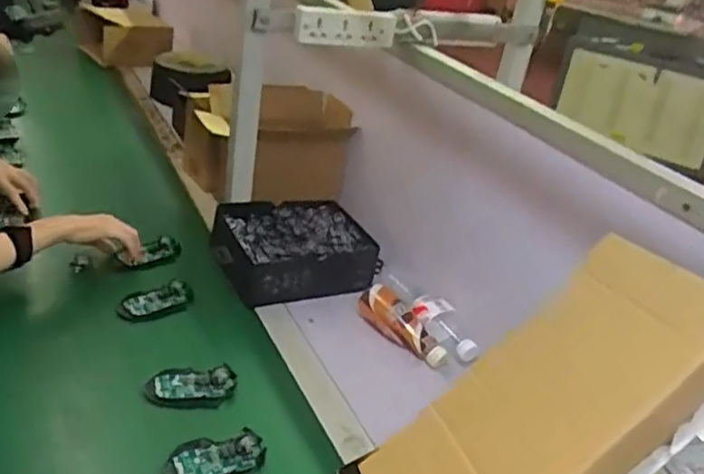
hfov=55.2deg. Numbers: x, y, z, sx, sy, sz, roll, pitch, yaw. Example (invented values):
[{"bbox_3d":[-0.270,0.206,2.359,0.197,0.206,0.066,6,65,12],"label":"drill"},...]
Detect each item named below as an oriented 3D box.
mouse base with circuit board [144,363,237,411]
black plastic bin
[{"bbox_3d":[-0.210,0.192,0.879,0.111,0.023,0.059,2,25,-11],"label":"mouse base with circuit board"},{"bbox_3d":[-0.097,0.021,1.158,0.269,0.094,0.187,-5,27,-25],"label":"black plastic bin"}]

